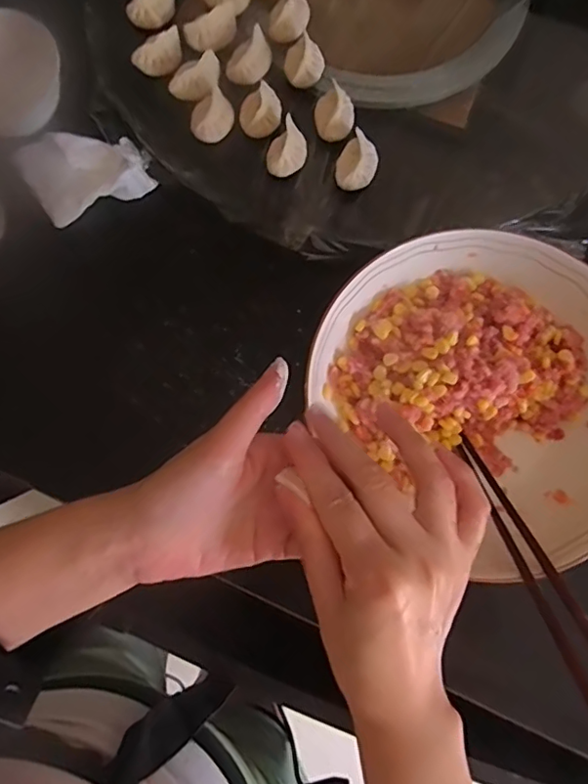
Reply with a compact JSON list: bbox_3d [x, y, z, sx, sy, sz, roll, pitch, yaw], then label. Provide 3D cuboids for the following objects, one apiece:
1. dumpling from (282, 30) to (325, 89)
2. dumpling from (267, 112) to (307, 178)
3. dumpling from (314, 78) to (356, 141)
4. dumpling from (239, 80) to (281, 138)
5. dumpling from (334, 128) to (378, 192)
[{"bbox_3d":[0.010,-0.311,0.514,0.037,0.024,0.043,4,78,0],"label":"dumpling"},{"bbox_3d":[-0.006,-0.219,0.494,0.035,0.030,0.050,4,78,0],"label":"dumpling"},{"bbox_3d":[0.037,-0.253,0.503,0.036,0.029,0.046,9,78,1],"label":"dumpling"},{"bbox_3d":[-0.031,-0.259,0.501,0.037,0.022,0.040,0,78,-1],"label":"dumpling"},{"bbox_3d":[0.057,-0.205,0.492,0.036,0.030,0.049,13,78,4],"label":"dumpling"}]

